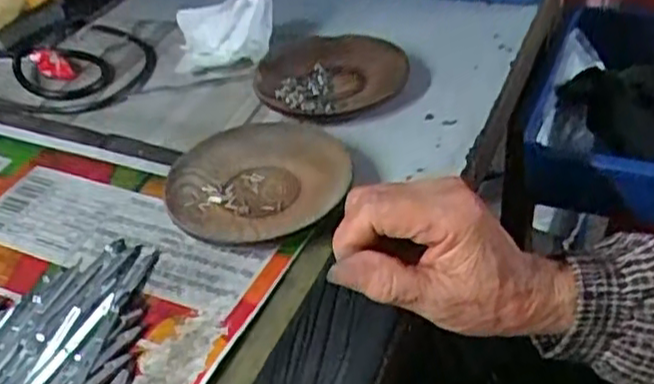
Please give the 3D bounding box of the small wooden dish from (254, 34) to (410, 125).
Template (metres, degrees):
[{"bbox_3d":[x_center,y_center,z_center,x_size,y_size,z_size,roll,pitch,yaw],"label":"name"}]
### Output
[{"bbox_3d":[0.002,-0.090,0.534,0.103,0.031,0.091,-22,41,-17],"label":"small wooden dish"}]

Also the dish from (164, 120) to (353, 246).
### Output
[{"bbox_3d":[-0.044,-0.008,0.451,0.113,0.025,0.103,-5,39,4],"label":"dish"}]

